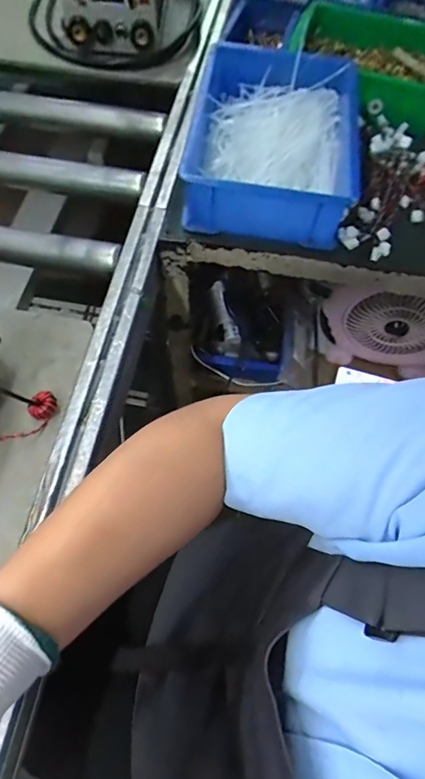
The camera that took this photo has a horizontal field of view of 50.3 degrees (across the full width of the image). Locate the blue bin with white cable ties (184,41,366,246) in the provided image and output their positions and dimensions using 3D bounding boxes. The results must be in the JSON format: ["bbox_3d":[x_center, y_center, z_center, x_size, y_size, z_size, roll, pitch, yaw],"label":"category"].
[{"bbox_3d":[0.079,-0.320,0.604,0.208,0.115,0.285,11,63,3],"label":"blue bin with white cable ties"}]

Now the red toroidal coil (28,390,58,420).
[{"bbox_3d":[-0.172,0.018,0.465,0.024,0.022,0.029,21,64,8],"label":"red toroidal coil"}]

